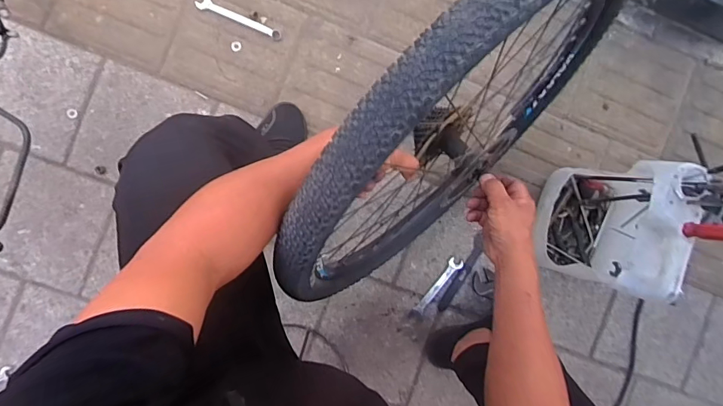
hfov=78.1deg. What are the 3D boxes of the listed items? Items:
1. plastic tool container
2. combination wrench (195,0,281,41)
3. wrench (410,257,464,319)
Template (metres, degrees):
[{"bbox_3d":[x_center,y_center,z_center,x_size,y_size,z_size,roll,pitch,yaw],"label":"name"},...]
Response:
[{"bbox_3d":[0.487,0.045,0.875,0.161,0.348,0.228,13,90,-5],"label":"plastic tool container"},{"bbox_3d":[-0.266,-0.399,0.965,0.188,0.006,0.030,25,88,-6],"label":"combination wrench"},{"bbox_3d":[0.171,0.198,1.017,0.031,0.013,0.166,37,87,-6],"label":"wrench"}]

